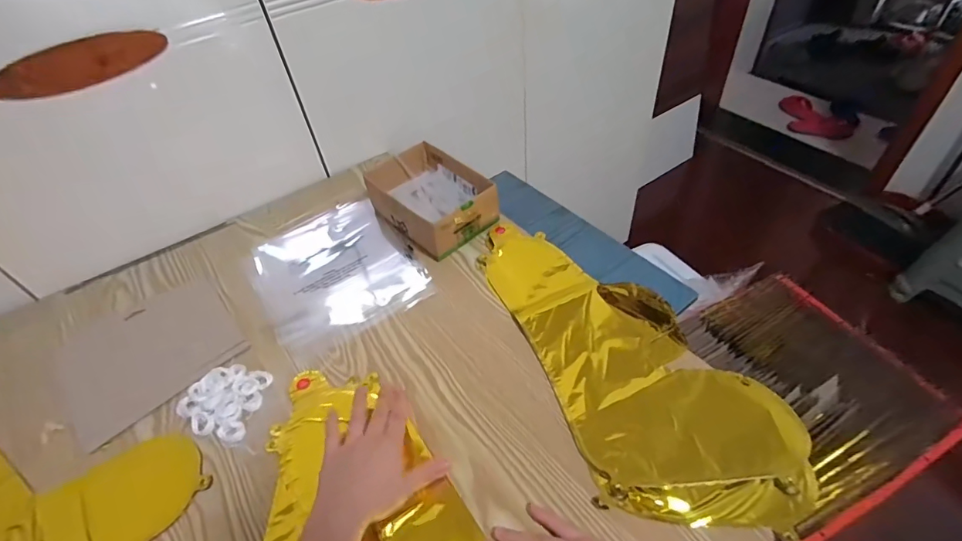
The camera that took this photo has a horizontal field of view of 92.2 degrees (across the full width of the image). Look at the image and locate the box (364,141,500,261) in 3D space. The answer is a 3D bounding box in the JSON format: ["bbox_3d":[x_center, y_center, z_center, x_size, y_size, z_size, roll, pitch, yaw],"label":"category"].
[{"bbox_3d":[-0.076,-0.106,0.712,0.130,0.073,0.187,-34,53,-23],"label":"box"}]

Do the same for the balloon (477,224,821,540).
[{"bbox_3d":[0.156,0.080,0.540,0.199,0.009,0.433,-20,48,-12],"label":"balloon"}]

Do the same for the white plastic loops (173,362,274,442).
[{"bbox_3d":[-0.293,0.144,0.523,0.087,0.024,0.082,5,48,11],"label":"white plastic loops"}]

